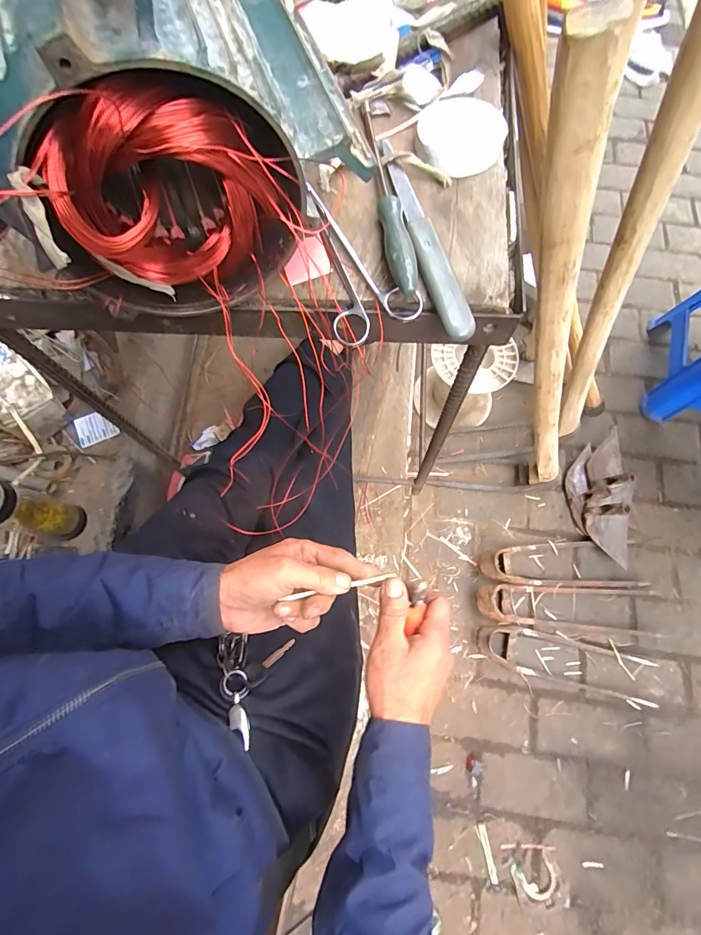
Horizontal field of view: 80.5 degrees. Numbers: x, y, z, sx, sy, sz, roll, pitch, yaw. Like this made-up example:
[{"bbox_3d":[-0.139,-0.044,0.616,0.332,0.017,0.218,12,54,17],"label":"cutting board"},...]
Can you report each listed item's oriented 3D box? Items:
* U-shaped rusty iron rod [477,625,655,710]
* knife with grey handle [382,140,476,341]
[{"bbox_3d":[0.501,0.447,0.956,0.421,0.070,0.099,13,74,5],"label":"U-shaped rusty iron rod"},{"bbox_3d":[0.059,-0.199,0.353,0.027,0.015,0.211,-16,74,-4],"label":"knife with grey handle"}]

